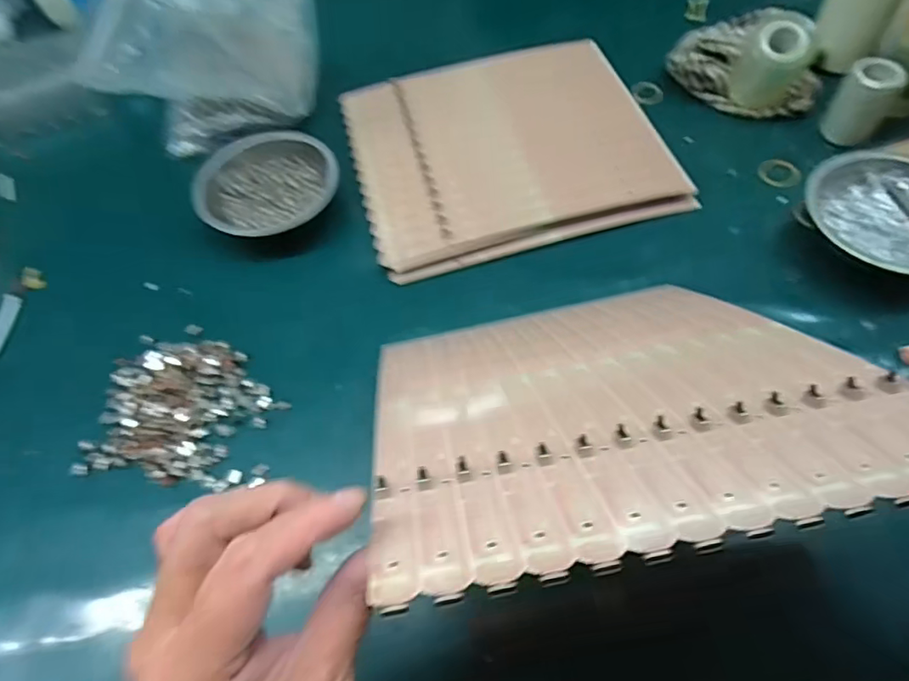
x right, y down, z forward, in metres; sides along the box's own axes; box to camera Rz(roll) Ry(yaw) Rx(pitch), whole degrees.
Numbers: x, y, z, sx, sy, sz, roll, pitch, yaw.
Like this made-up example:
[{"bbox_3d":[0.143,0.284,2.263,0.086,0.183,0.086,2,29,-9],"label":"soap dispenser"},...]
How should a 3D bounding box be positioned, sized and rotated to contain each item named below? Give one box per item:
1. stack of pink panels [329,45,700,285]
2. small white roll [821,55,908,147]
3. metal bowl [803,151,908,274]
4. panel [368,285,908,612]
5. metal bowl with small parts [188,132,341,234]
[{"bbox_3d":[0.045,-0.192,0.537,0.278,0.031,0.245,-14,59,-5],"label":"stack of pink panels"},{"bbox_3d":[0.365,-0.213,0.496,0.044,0.069,0.034,35,67,22],"label":"small white roll"},{"bbox_3d":[0.352,-0.096,0.451,0.115,0.044,0.117,-2,59,3],"label":"metal bowl"},{"bbox_3d":[0.076,0.019,0.307,0.237,0.009,0.272,-11,19,-2],"label":"panel"},{"bbox_3d":[-0.175,-0.153,0.519,0.128,0.036,0.106,-16,60,-6],"label":"metal bowl with small parts"}]

